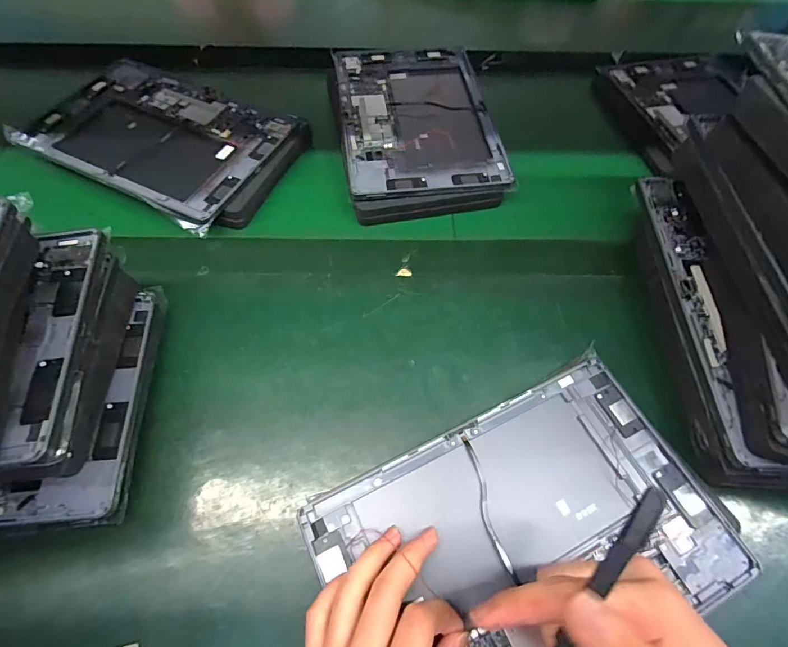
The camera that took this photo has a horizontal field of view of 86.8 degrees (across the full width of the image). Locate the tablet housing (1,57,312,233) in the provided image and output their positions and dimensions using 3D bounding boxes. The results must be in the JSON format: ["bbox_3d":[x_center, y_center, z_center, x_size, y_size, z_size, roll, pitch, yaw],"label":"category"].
[{"bbox_3d":[-0.255,-0.205,0.467,0.284,0.022,0.178,26,62,11],"label":"tablet housing"}]

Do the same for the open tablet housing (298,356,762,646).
[{"bbox_3d":[0.090,0.144,0.281,0.256,0.015,0.168,-23,64,-16],"label":"open tablet housing"}]

